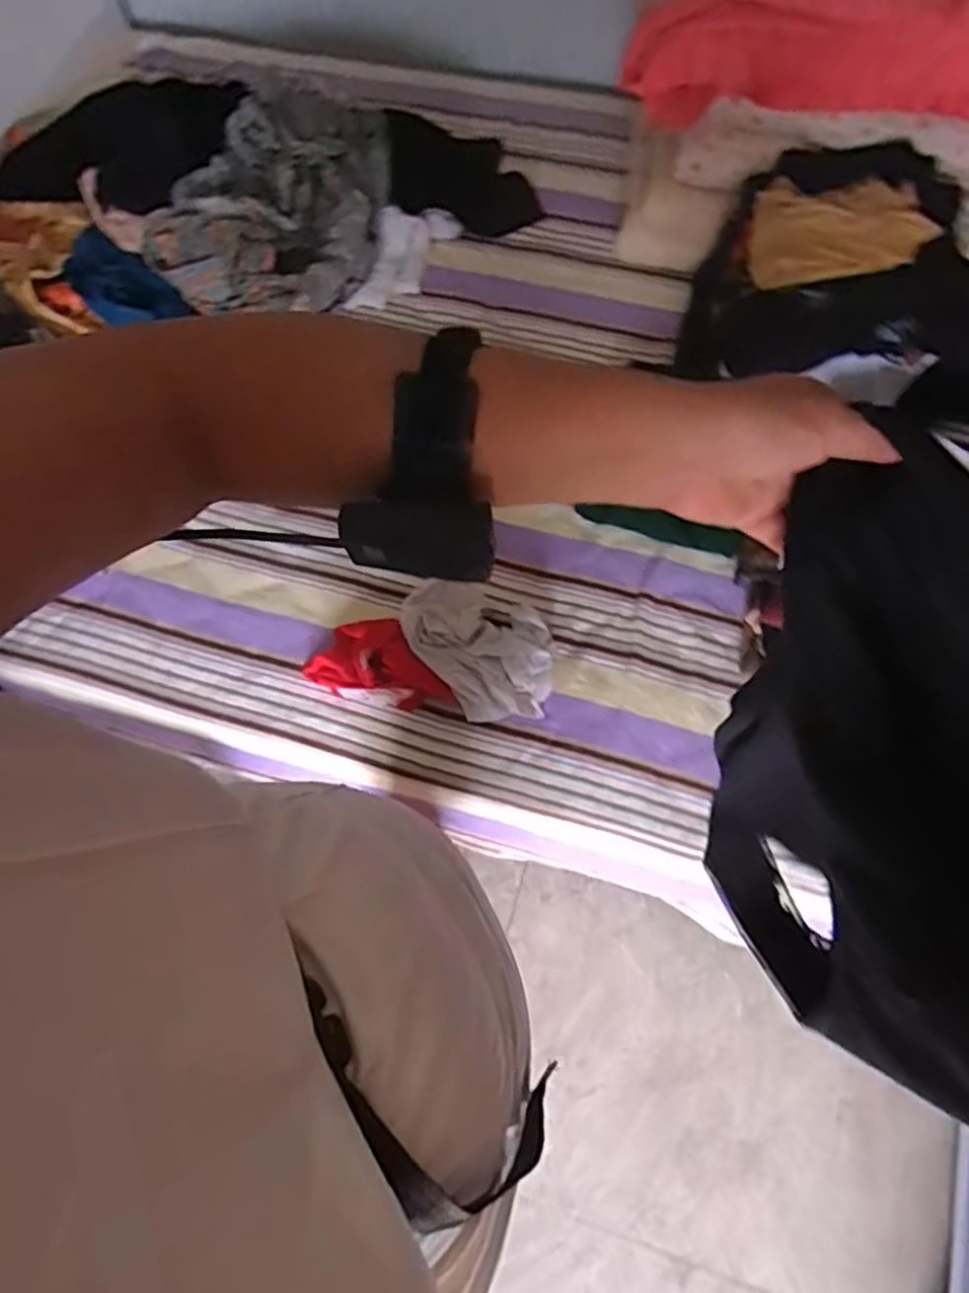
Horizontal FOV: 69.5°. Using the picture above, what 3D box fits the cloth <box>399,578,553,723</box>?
[{"bbox_3d":[-0.012,-0.003,0.993,0.206,0.048,0.212,-2,68,1],"label":"cloth"}]

